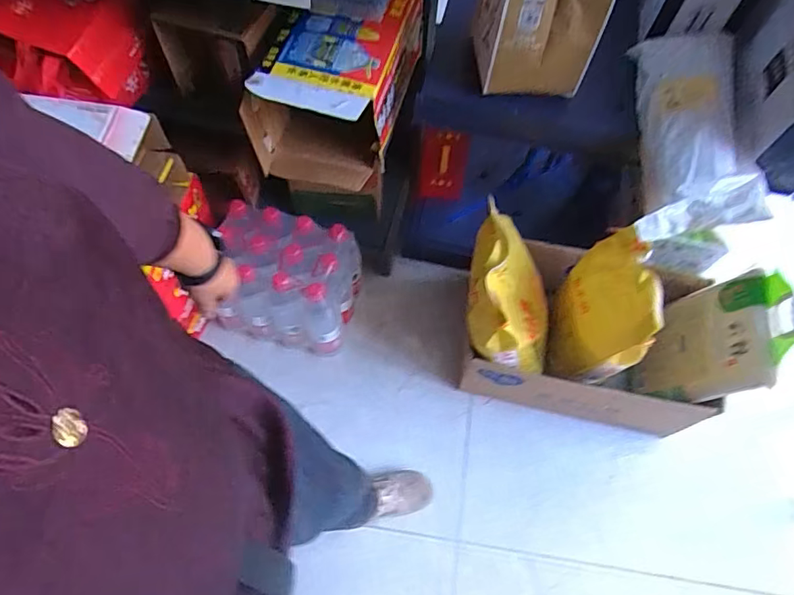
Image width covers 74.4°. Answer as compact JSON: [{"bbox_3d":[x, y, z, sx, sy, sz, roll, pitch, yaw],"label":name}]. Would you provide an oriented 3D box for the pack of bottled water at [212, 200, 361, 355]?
[{"bbox_3d":[-0.275,-0.041,1.340,0.325,0.277,0.241,13,63,5],"label":"pack of bottled water"}]

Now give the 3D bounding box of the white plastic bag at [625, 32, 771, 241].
[{"bbox_3d":[0.537,-0.311,0.970,0.194,0.080,0.446,0,67,16],"label":"white plastic bag"}]

